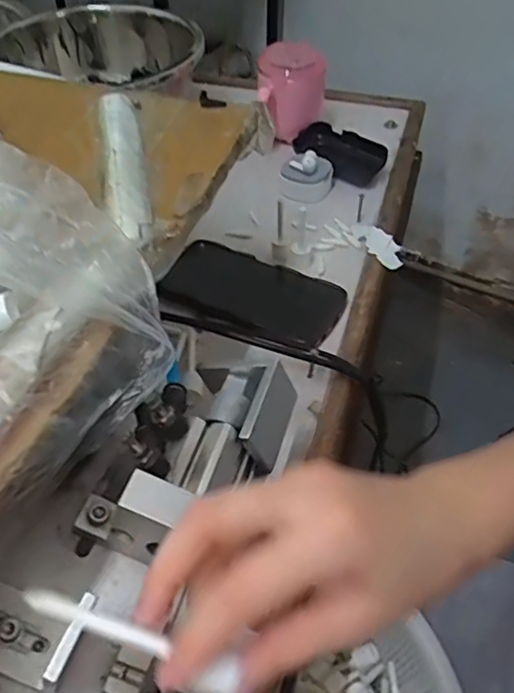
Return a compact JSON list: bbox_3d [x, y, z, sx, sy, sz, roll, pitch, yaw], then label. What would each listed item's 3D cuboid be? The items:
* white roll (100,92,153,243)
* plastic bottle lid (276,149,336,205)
[{"bbox_3d":[-0.087,-0.122,0.378,0.024,0.015,0.170,-10,49,-8],"label":"white roll"},{"bbox_3d":[0.053,-0.185,0.626,0.058,0.040,0.051,6,48,5],"label":"plastic bottle lid"}]

